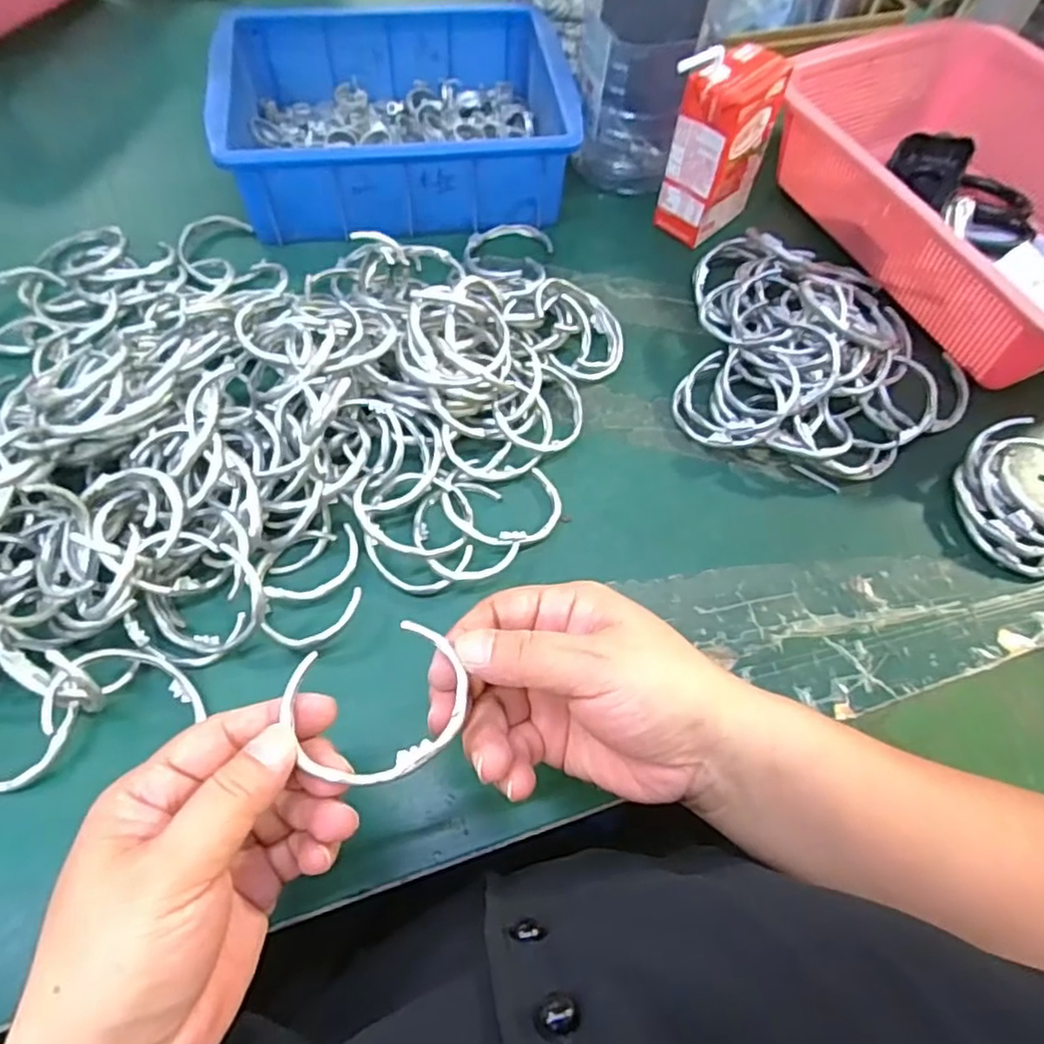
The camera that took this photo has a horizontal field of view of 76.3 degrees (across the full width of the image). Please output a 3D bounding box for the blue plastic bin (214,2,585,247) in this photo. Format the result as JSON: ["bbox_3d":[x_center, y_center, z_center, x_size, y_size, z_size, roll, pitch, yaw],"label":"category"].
[{"bbox_3d":[-0.091,-0.296,0.494,0.234,0.075,0.170,-6,61,-7],"label":"blue plastic bin"}]

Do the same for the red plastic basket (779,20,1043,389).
[{"bbox_3d":[0.333,-0.227,0.477,0.217,0.088,0.303,-18,64,-14],"label":"red plastic basket"}]

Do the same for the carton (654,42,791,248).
[{"bbox_3d":[0.137,-0.260,0.469,0.073,0.118,0.041,-38,70,-22],"label":"carton"}]

